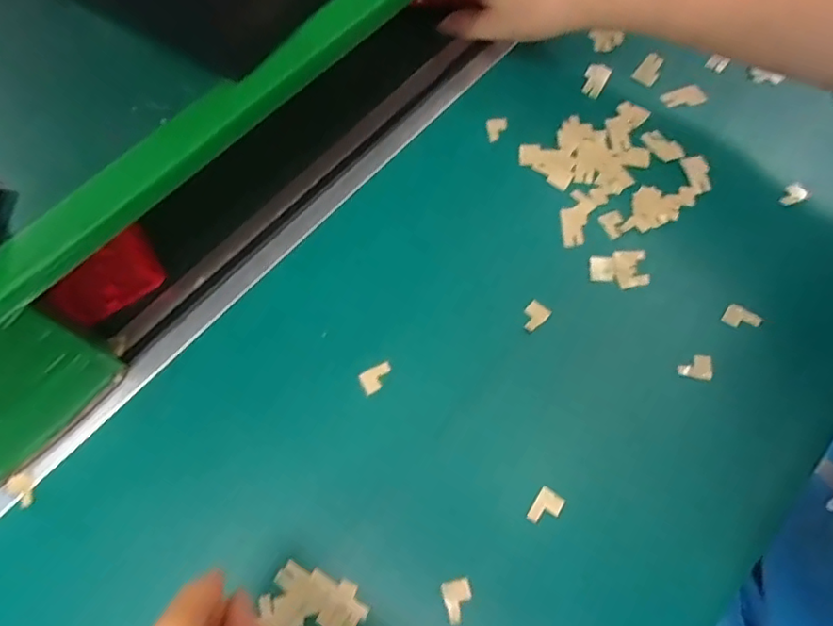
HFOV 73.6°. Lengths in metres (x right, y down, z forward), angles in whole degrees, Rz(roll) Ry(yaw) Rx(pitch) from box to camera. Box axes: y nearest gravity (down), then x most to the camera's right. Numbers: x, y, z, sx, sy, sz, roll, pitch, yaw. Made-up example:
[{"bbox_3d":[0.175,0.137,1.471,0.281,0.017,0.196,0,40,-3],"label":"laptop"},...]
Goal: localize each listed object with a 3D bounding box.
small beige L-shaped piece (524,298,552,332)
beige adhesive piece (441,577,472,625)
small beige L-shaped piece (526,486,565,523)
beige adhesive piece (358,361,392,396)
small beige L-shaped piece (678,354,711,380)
[{"bbox_3d":[0.069,0.002,0.326,0.013,0.004,0.018,34,73,18],"label":"small beige L-shaped piece"},{"bbox_3d":[0.020,0.140,0.271,0.014,0.004,0.019,-14,65,-2],"label":"beige adhesive piece"},{"bbox_3d":[0.067,0.100,0.285,0.013,0.004,0.019,29,71,16],"label":"small beige L-shaped piece"},{"bbox_3d":[-0.022,0.036,0.317,0.019,0.004,0.013,-28,67,-8],"label":"beige adhesive piece"},{"bbox_3d":[0.155,0.029,0.310,0.018,0.004,0.015,10,64,16],"label":"small beige L-shaped piece"}]

